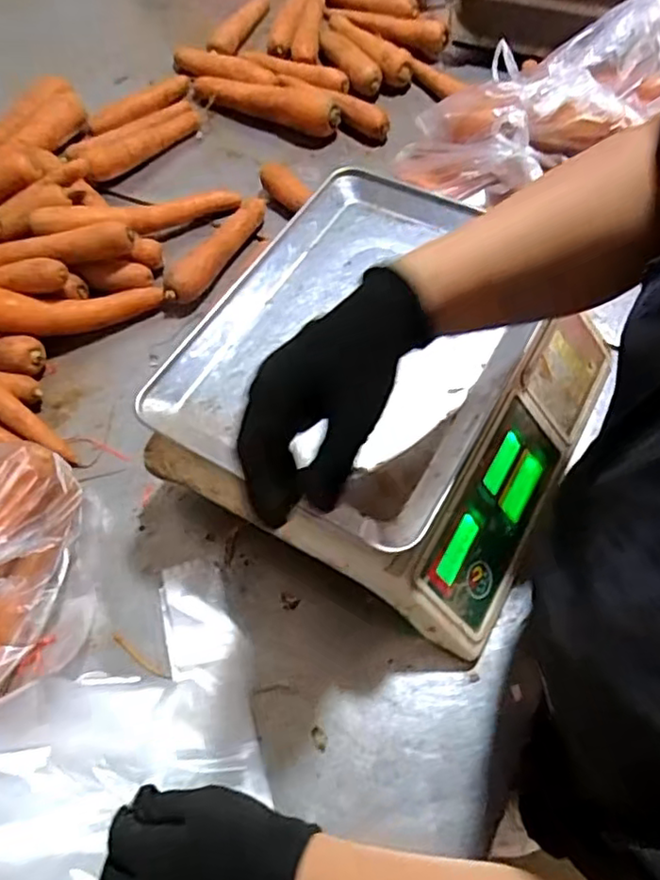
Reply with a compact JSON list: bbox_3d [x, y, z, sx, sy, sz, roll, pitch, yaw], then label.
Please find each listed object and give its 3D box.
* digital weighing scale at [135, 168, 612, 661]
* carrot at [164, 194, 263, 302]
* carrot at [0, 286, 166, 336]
[{"bbox_3d":[0.060,-0.053,0.541,0.294,0.110,0.331,26,65,18],"label":"digital weighing scale"},{"bbox_3d":[-0.121,-0.224,0.711,0.031,0.034,0.167,23,64,17],"label":"carrot"},{"bbox_3d":[-0.276,-0.141,0.672,0.200,0.037,0.048,-8,58,-20],"label":"carrot"}]

